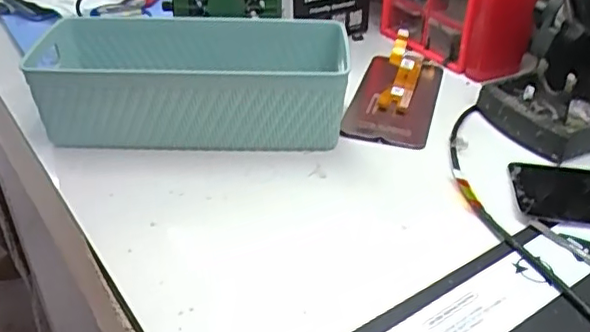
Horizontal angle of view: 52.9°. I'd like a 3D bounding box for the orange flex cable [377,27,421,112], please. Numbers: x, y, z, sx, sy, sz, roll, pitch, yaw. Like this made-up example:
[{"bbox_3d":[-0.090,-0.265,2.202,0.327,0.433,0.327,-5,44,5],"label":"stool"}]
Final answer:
[{"bbox_3d":[0.099,-0.084,0.549,0.029,0.031,0.096,8,51,12],"label":"orange flex cable"}]

